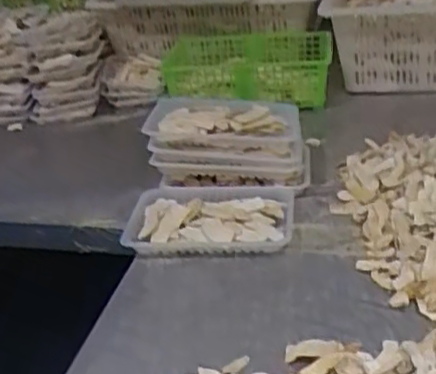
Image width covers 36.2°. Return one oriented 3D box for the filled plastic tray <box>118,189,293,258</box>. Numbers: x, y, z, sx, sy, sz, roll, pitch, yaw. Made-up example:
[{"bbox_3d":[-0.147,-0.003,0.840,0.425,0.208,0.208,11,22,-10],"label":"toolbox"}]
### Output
[{"bbox_3d":[-0.012,0.049,0.967,0.242,0.035,0.147,-2,29,8],"label":"filled plastic tray"}]

